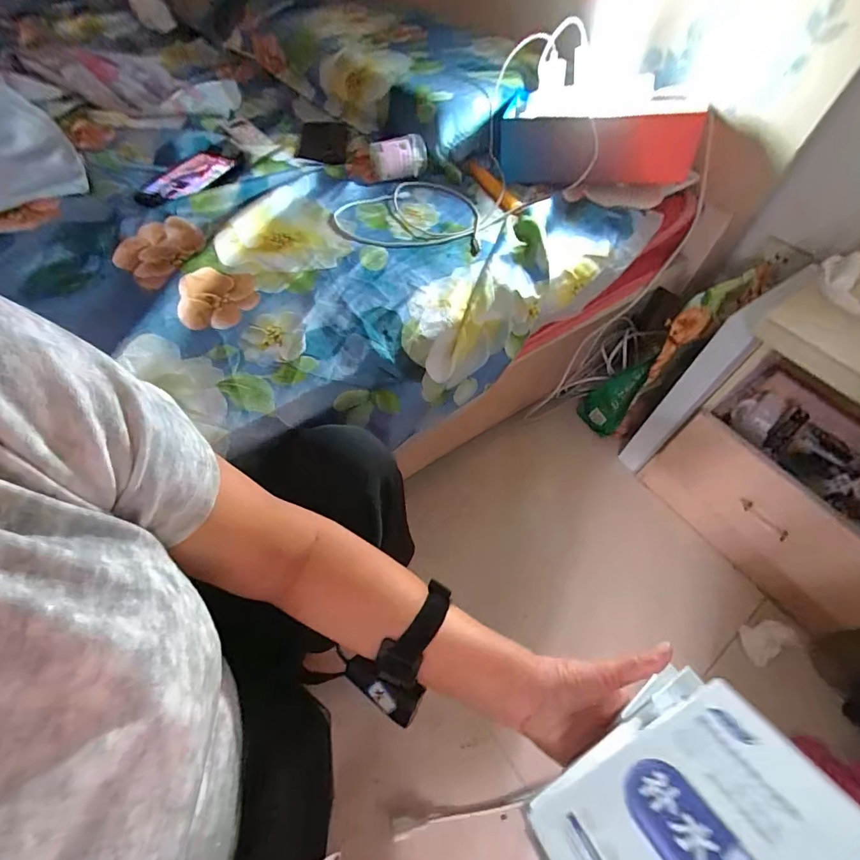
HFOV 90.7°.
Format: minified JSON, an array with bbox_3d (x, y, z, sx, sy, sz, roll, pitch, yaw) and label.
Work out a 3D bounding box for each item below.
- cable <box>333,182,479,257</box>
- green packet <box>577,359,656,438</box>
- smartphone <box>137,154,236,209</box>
[{"bbox_3d":[-0.034,-0.326,0.642,0.208,0.017,0.181,1,55,-5],"label":"cable"},{"bbox_3d":[0.397,-0.077,0.923,0.050,0.207,0.090,-35,65,-26],"label":"green packet"},{"bbox_3d":[-0.357,-0.366,0.622,0.086,0.013,0.160,23,56,11],"label":"smartphone"}]

